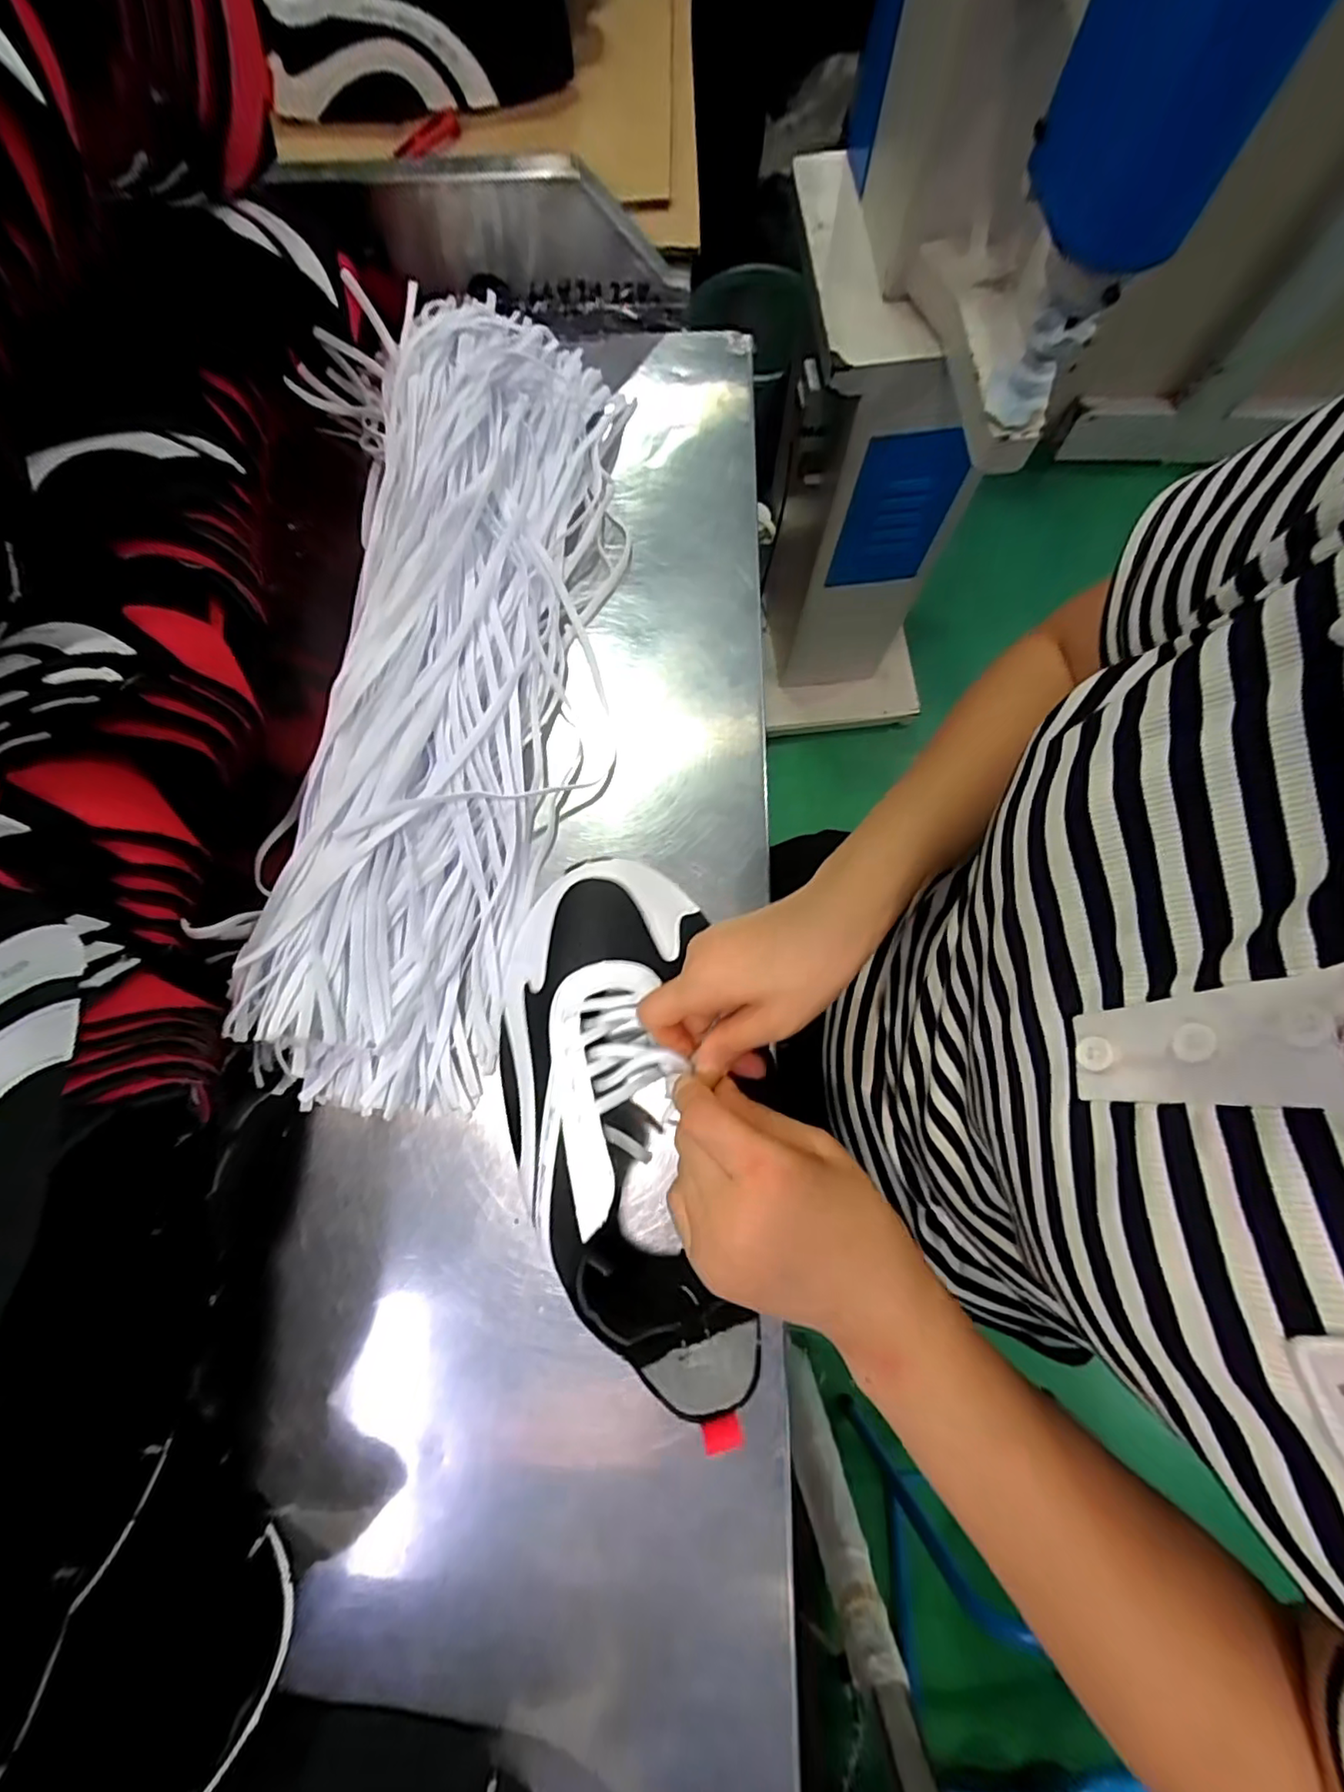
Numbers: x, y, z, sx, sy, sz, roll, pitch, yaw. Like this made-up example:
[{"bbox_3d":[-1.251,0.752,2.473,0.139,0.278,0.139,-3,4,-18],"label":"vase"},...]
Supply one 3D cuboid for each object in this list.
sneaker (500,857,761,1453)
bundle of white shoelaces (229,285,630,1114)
[{"bbox_3d":[-0.025,0.111,0.339,0.121,0.093,0.277,-11,69,-1],"label":"sneaker"},{"bbox_3d":[-0.139,-0.154,0.395,0.203,0.064,0.557,-2,79,0],"label":"bundle of white shoelaces"}]

